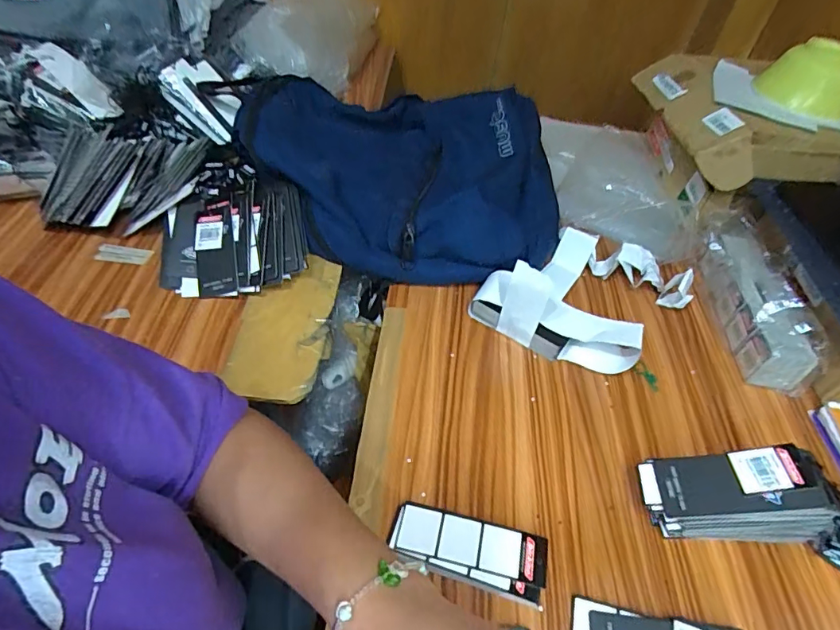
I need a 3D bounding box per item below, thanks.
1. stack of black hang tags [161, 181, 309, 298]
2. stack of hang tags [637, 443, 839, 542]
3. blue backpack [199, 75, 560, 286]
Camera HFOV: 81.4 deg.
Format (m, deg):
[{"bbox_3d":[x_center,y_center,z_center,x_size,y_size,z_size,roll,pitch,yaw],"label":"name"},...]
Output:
[{"bbox_3d":[-0.221,-0.092,0.579,0.165,0.069,0.135,-7,50,-11],"label":"stack of black hang tags"},{"bbox_3d":[0.258,0.149,0.404,0.136,0.086,0.058,5,48,-1],"label":"stack of hang tags"},{"bbox_3d":[-0.032,-0.199,0.658,0.438,0.116,0.303,15,49,8],"label":"blue backpack"}]

